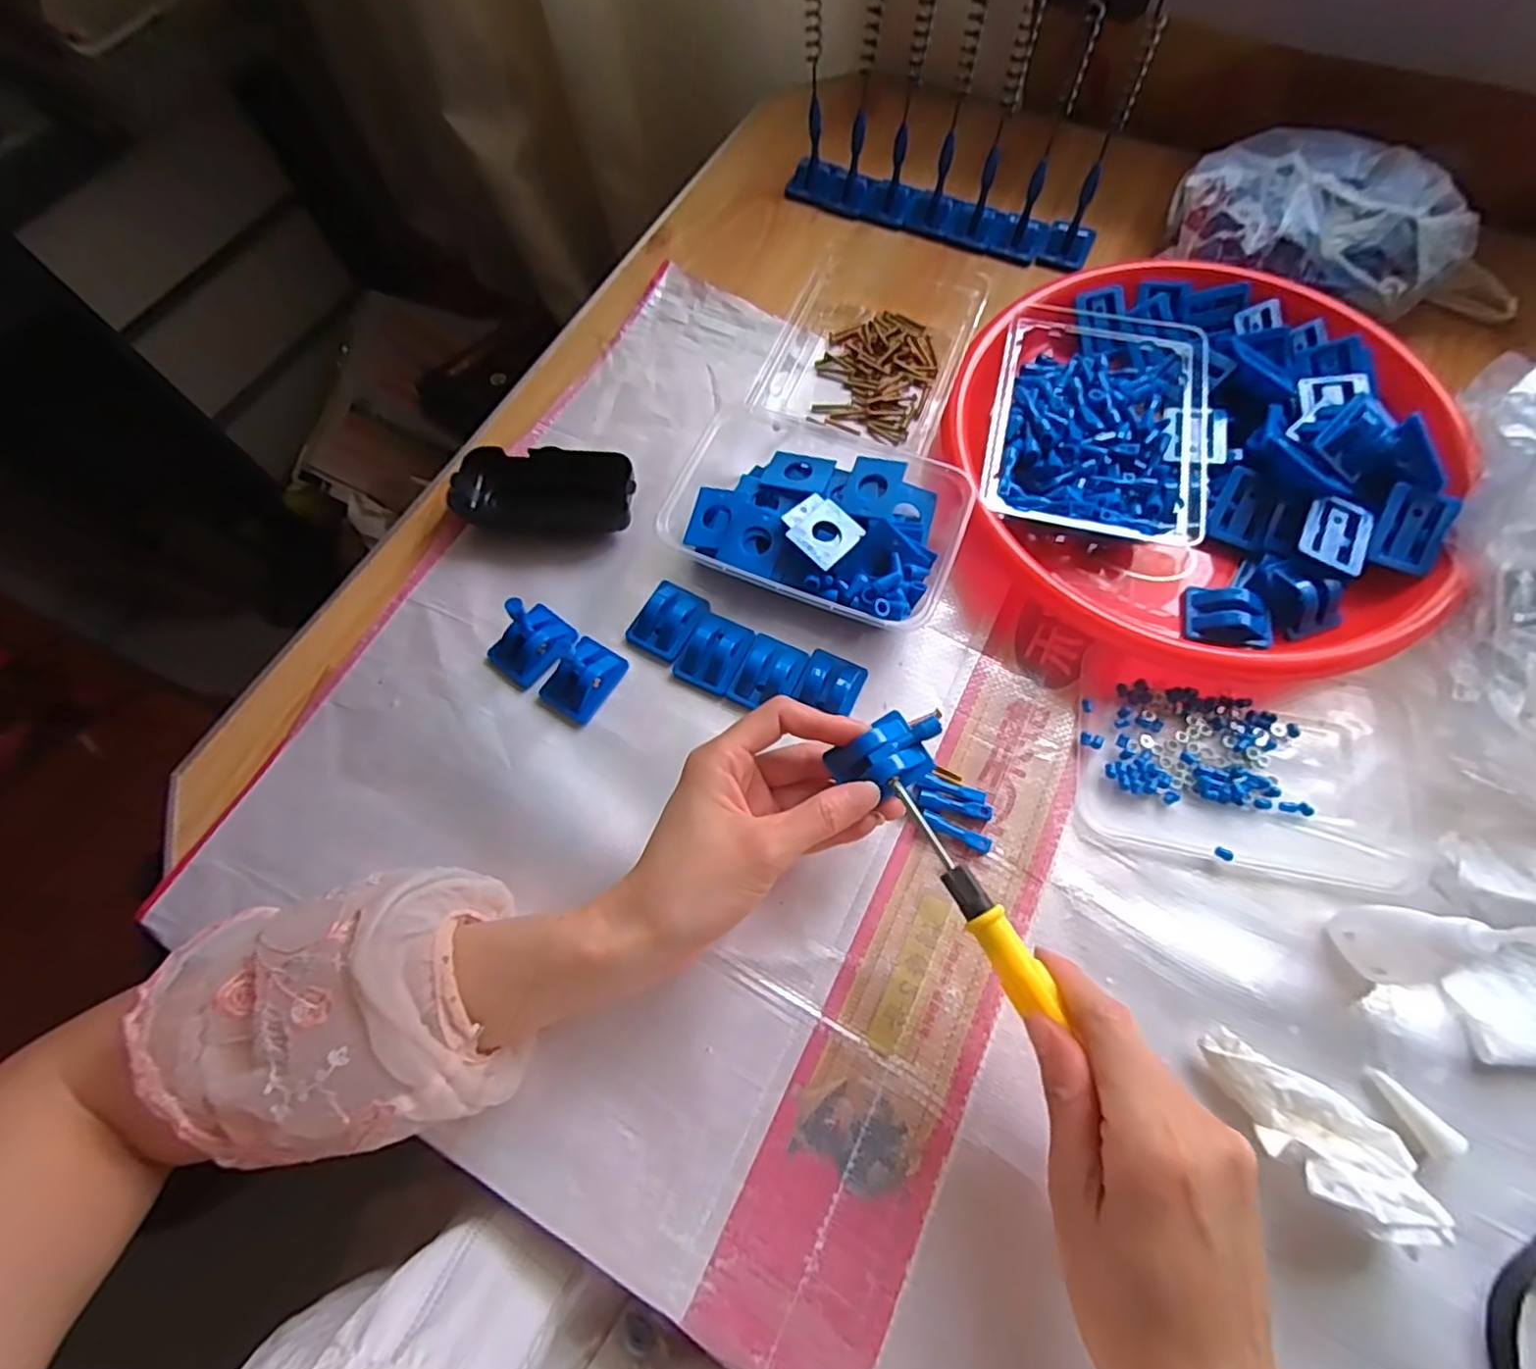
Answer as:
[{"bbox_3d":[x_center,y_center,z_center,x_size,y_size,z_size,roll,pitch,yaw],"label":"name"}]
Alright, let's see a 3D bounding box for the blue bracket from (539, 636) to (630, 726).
[{"bbox_3d":[-0.108,-0.006,0.382,0.035,0.020,0.046,31,72,14],"label":"blue bracket"}]

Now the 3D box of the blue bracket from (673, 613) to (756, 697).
[{"bbox_3d":[-0.030,-0.019,0.389,0.034,0.015,0.044,29,71,13],"label":"blue bracket"}]

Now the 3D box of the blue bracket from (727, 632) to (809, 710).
[{"bbox_3d":[0.001,-0.006,0.383,0.034,0.014,0.043,24,70,11],"label":"blue bracket"}]

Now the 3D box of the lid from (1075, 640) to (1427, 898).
[{"bbox_3d":[0.254,0.040,0.352,0.171,0.010,0.108,10,68,6],"label":"lid"}]

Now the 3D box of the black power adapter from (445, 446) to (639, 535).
[{"bbox_3d":[-0.140,-0.123,0.426,0.114,0.026,0.044,5,68,4],"label":"black power adapter"}]

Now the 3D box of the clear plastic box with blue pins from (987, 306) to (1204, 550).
[{"bbox_3d":[0.204,-0.166,0.424,0.121,0.037,0.179,13,69,7],"label":"clear plastic box with blue pins"}]

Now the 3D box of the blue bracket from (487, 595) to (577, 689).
[{"bbox_3d":[-0.137,-0.028,0.375,0.034,0.041,0.047,38,74,16],"label":"blue bracket"}]

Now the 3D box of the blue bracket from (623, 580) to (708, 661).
[{"bbox_3d":[-0.058,-0.039,0.394,0.036,0.014,0.045,27,71,12],"label":"blue bracket"}]

